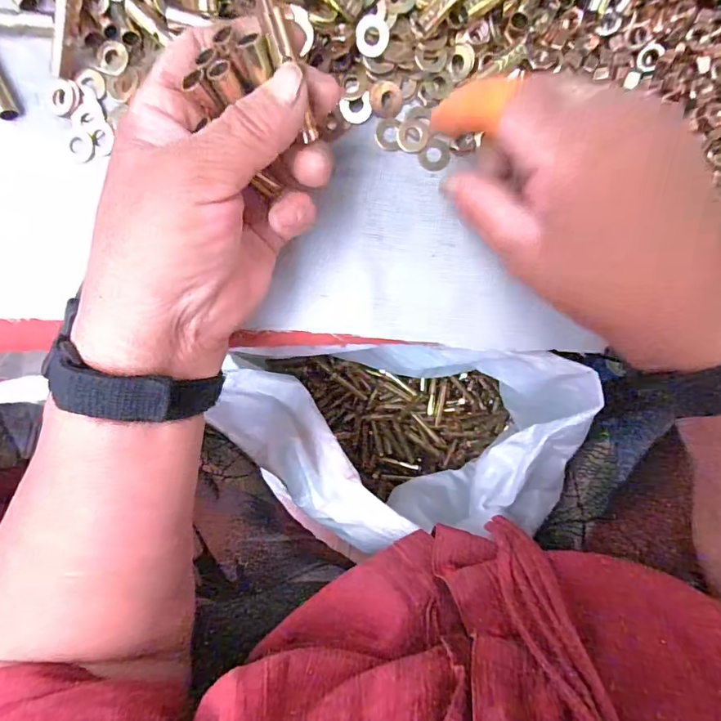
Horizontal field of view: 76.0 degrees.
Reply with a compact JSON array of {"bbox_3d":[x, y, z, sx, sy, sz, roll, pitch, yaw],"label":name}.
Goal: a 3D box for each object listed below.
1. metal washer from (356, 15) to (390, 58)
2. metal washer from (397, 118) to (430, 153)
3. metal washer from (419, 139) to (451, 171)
[{"bbox_3d":[0.006,-0.160,0.228,0.016,0.004,0.017,6,119,12],"label":"metal washer"},{"bbox_3d":[0.028,-0.118,0.242,0.016,0.004,0.016,5,96,0],"label":"metal washer"},{"bbox_3d":[0.040,-0.108,0.244,0.014,0.004,0.016,41,101,-6],"label":"metal washer"}]

